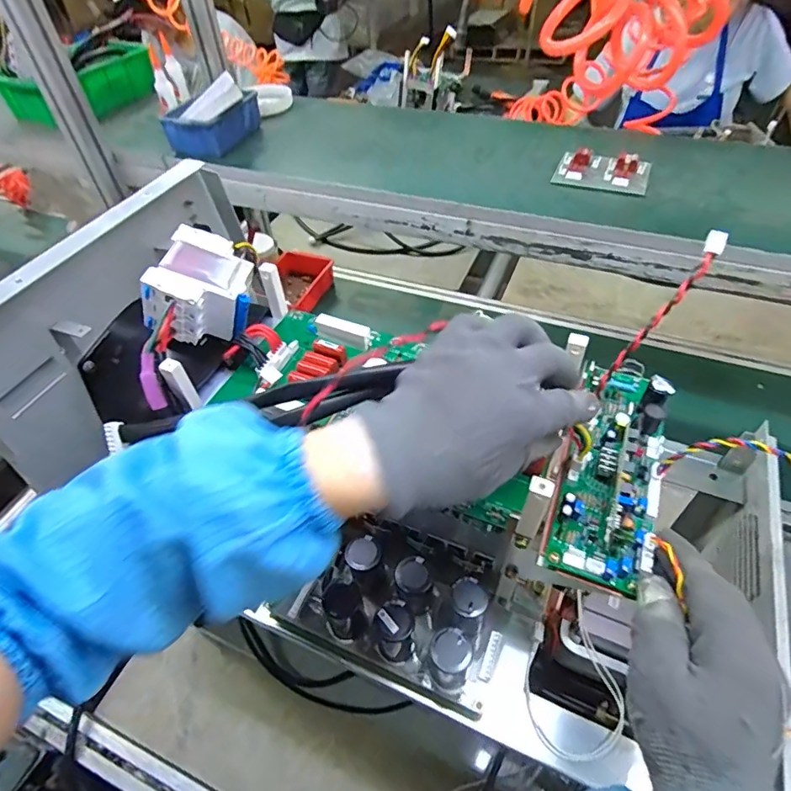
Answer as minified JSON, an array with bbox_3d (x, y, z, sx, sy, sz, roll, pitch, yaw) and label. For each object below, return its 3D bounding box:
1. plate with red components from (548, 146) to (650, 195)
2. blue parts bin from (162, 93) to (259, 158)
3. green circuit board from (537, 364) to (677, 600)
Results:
[{"bbox_3d":[0.278,-0.301,0.666,0.116,0.021,0.077,16,52,17],"label":"plate with red components"},{"bbox_3d":[-0.284,-0.431,0.787,0.092,0.057,0.127,8,50,11],"label":"blue parts bin"},{"bbox_3d":[0.147,0.034,0.335,0.073,0.055,0.172,18,56,19],"label":"green circuit board"}]

